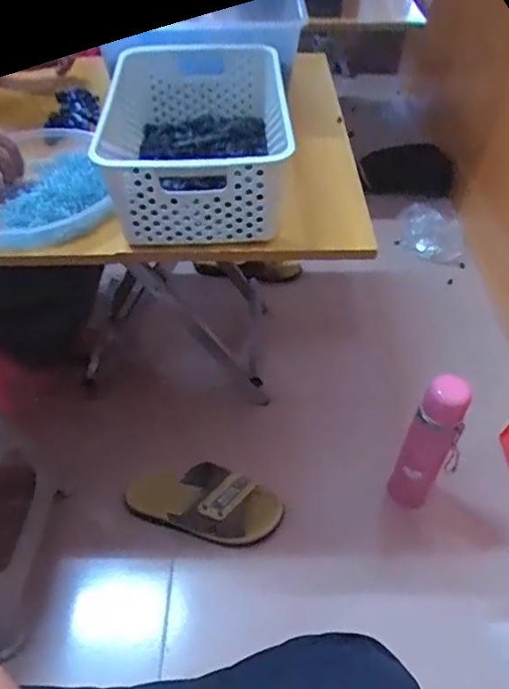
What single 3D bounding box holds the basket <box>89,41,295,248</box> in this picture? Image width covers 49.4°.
[{"bbox_3d":[-0.074,-0.245,0.651,0.206,0.135,0.296,-5,46,-3],"label":"basket"}]

